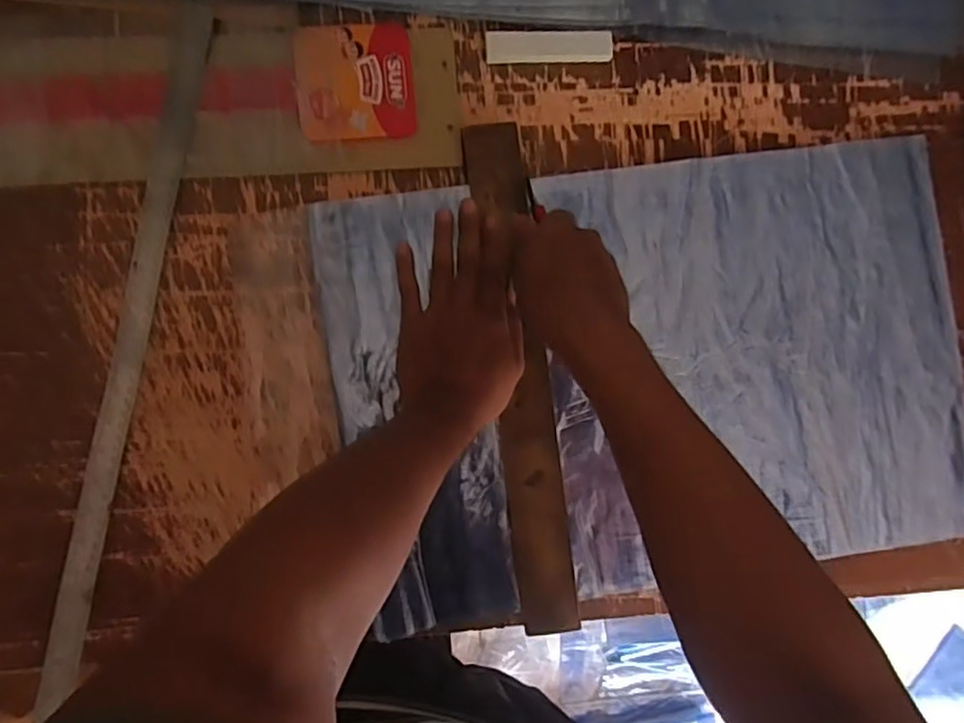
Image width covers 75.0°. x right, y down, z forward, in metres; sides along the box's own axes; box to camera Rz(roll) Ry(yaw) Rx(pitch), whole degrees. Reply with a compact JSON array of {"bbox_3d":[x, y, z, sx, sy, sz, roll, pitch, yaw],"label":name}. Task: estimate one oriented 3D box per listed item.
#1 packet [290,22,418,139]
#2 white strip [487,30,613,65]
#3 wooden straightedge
[{"bbox_3d":[-0.109,-0.243,0.543,0.097,0.005,0.101,-5,87,-6],"label":"packet"},{"bbox_3d":[0.060,-0.282,0.560,0.112,0.008,0.028,-6,87,-6],"label":"white strip"},{"bbox_3d":[0.034,0.011,0.539,0.049,0.014,0.435,-7,89,2],"label":"wooden straightedge"}]

